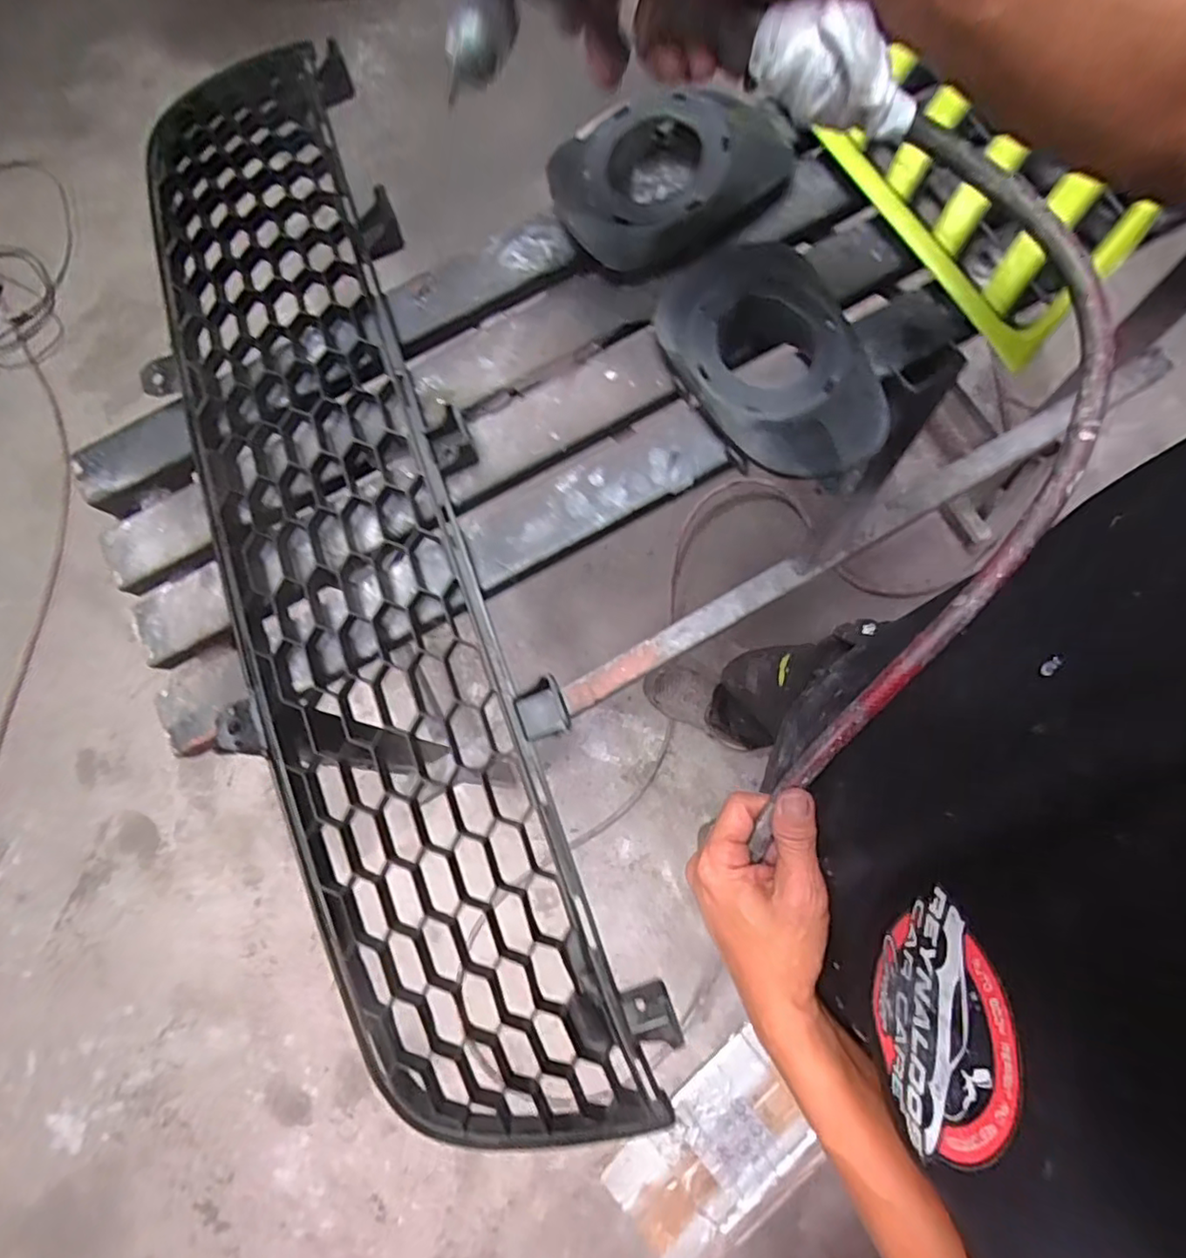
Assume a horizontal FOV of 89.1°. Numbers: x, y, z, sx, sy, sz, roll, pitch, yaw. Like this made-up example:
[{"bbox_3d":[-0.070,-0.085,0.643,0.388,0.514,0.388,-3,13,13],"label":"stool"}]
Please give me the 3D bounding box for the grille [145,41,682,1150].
[{"bbox_3d":[-0.193,-0.078,0.480,0.225,0.073,0.952,-20,78,-1],"label":"grille"}]

